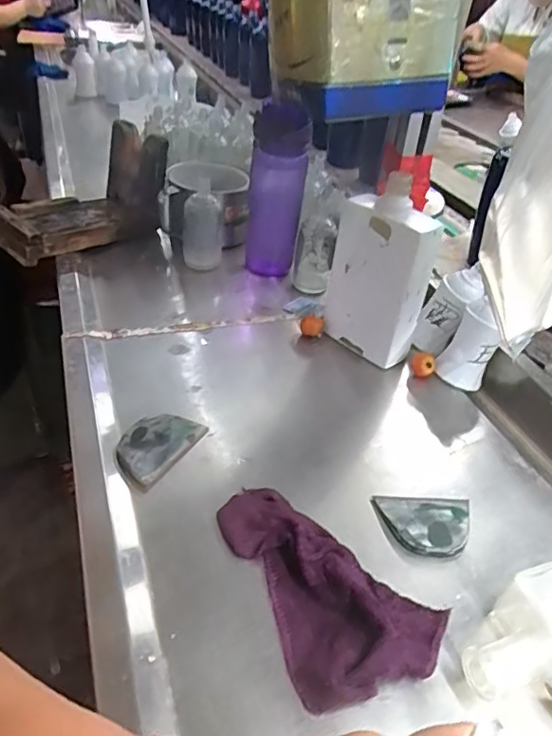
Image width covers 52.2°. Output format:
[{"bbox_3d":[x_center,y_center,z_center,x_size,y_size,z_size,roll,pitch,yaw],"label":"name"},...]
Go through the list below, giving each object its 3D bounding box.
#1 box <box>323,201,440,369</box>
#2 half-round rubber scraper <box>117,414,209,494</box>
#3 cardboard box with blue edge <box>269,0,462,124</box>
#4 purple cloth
[{"bbox_3d":[0.117,-0.098,0.643,0.053,0.171,0.111,-24,46,-32],"label":"box"},{"bbox_3d":[-0.111,0.072,0.520,0.055,0.016,0.088,21,41,21],"label":"half-round rubber scraper"},{"bbox_3d":[0.077,-0.324,0.538,0.165,0.129,0.112,-13,41,-21],"label":"cardboard box with blue edge"},{"bbox_3d":[0.039,0.147,0.420,0.112,0.031,0.177,-14,42,-22],"label":"purple cloth"}]

